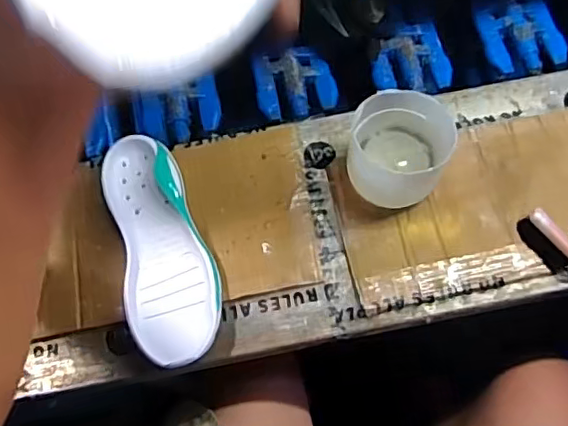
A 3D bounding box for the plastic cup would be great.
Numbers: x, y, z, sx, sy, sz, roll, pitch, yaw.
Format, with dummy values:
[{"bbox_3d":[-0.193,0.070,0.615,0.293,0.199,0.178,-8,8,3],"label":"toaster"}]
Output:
[{"bbox_3d":[0.112,-0.068,0.572,0.078,0.086,0.087,-39,78,-8],"label":"plastic cup"}]

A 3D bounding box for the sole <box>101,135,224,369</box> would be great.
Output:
[{"bbox_3d":[-0.119,0.031,0.574,0.086,0.033,0.229,-14,75,-3],"label":"sole"}]

